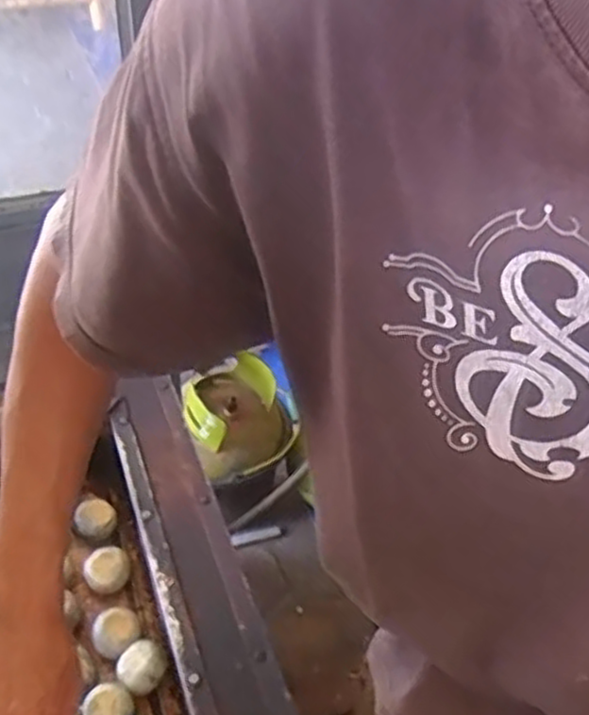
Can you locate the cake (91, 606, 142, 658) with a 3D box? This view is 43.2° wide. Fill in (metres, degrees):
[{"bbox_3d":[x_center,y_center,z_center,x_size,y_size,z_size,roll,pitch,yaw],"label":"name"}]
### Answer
[{"bbox_3d":[-0.149,0.230,0.623,0.039,0.023,0.033,-25,50,-20],"label":"cake"}]

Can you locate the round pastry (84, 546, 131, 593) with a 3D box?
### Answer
[{"bbox_3d":[-0.169,0.191,0.671,0.039,0.024,0.032,-12,47,-9],"label":"round pastry"}]

